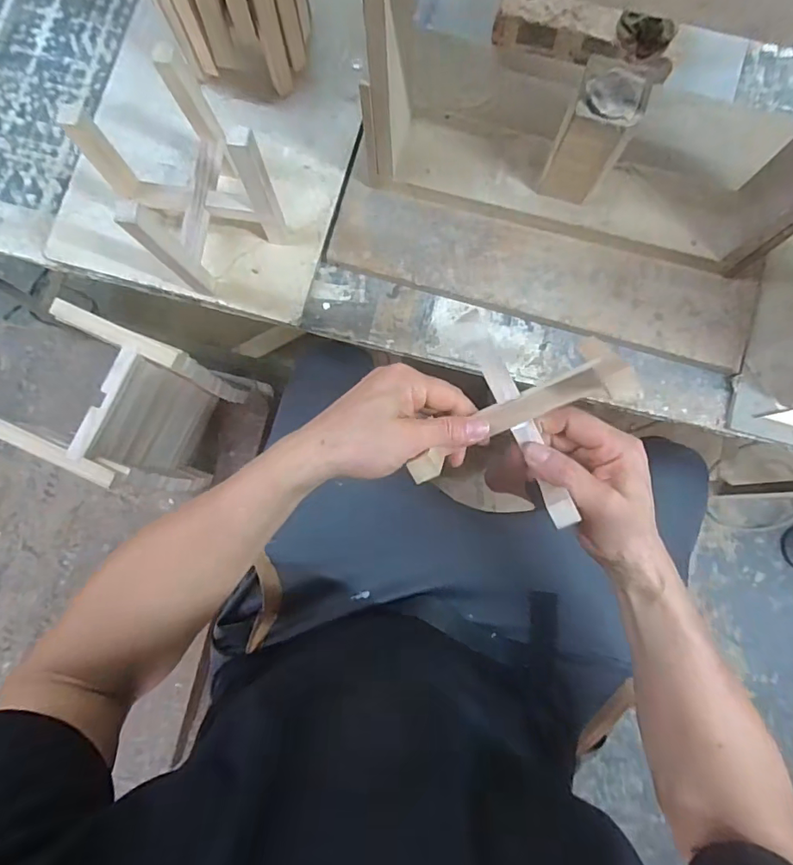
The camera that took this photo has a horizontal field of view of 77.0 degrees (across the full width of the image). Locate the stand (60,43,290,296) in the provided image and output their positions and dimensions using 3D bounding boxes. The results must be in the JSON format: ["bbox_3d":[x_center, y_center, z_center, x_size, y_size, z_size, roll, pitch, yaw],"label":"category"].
[{"bbox_3d":[-0.195,-0.237,0.481,0.124,0.157,0.117,-35,84,-4],"label":"stand"}]

